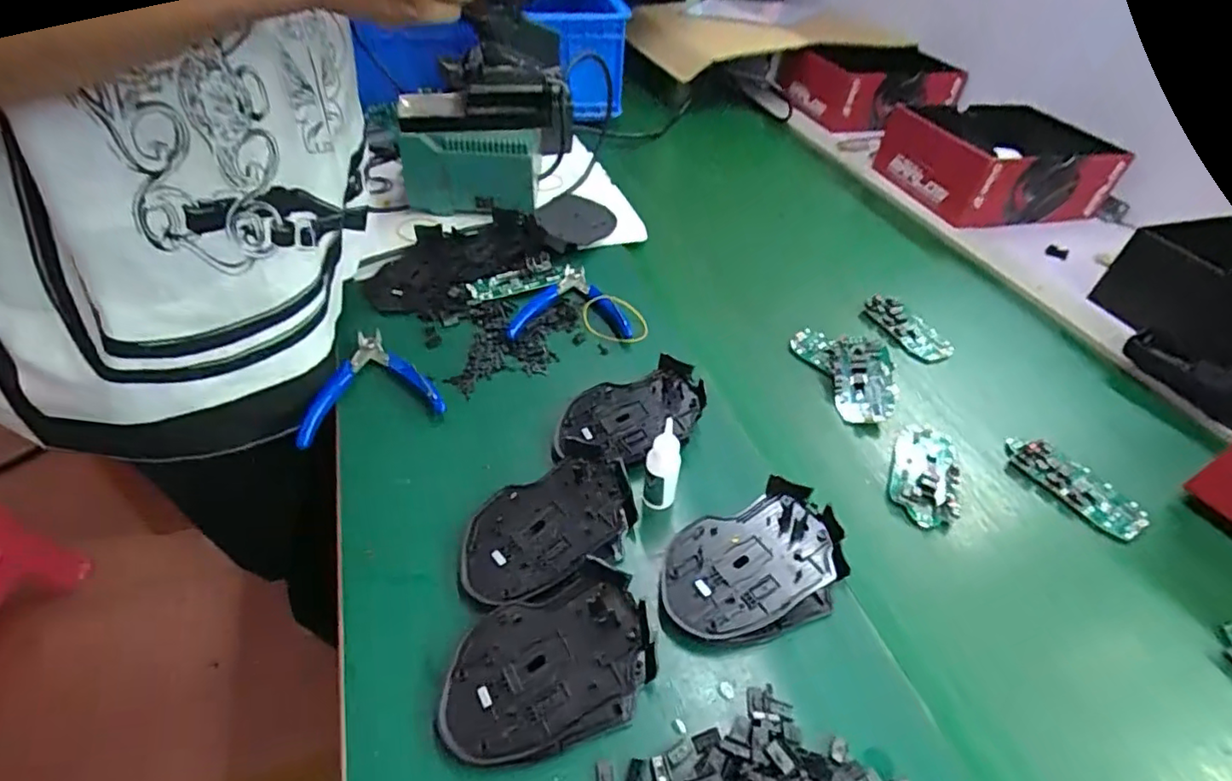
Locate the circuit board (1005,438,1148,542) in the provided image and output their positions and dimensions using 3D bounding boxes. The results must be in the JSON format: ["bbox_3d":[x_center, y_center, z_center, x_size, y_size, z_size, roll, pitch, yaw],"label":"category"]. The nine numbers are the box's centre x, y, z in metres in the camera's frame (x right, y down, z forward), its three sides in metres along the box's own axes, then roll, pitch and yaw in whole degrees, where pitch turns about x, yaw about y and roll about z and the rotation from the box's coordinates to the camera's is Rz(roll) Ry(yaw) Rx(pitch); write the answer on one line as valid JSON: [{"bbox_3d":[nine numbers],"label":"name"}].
[{"bbox_3d":[0.346,0.070,0.450,0.039,0.013,0.097,-27,52,-29],"label":"circuit board"}]

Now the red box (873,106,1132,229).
[{"bbox_3d":[0.509,-0.315,0.812,0.243,0.083,0.213,-11,45,-18],"label":"red box"}]

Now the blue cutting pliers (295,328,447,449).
[{"bbox_3d":[-0.202,-0.009,0.478,0.104,0.015,0.111,-13,46,-18],"label":"blue cutting pliers"}]

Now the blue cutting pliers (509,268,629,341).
[{"bbox_3d":[-0.045,-0.085,0.560,0.108,0.016,0.105,-1,44,-5],"label":"blue cutting pliers"}]

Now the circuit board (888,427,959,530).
[{"bbox_3d":[0.235,0.062,0.450,0.046,0.008,0.093,18,45,14],"label":"circuit board"}]

